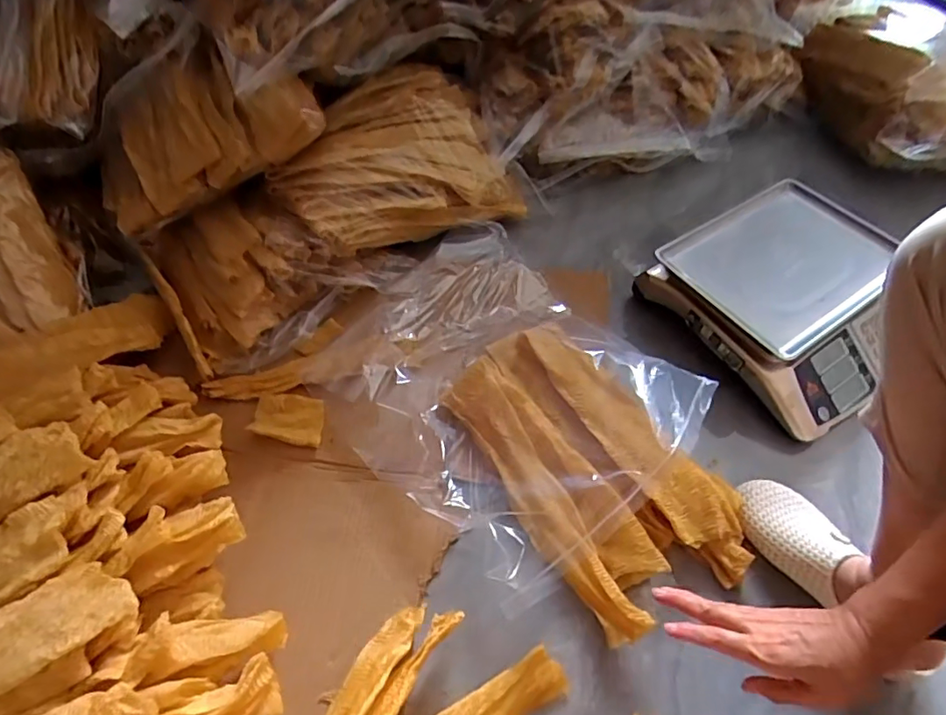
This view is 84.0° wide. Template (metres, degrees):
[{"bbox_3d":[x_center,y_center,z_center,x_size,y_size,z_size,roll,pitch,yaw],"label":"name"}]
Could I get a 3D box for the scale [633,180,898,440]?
[{"bbox_3d":[0.501,-0.099,0.803,0.344,0.096,0.327,-27,59,-18],"label":"scale"}]

